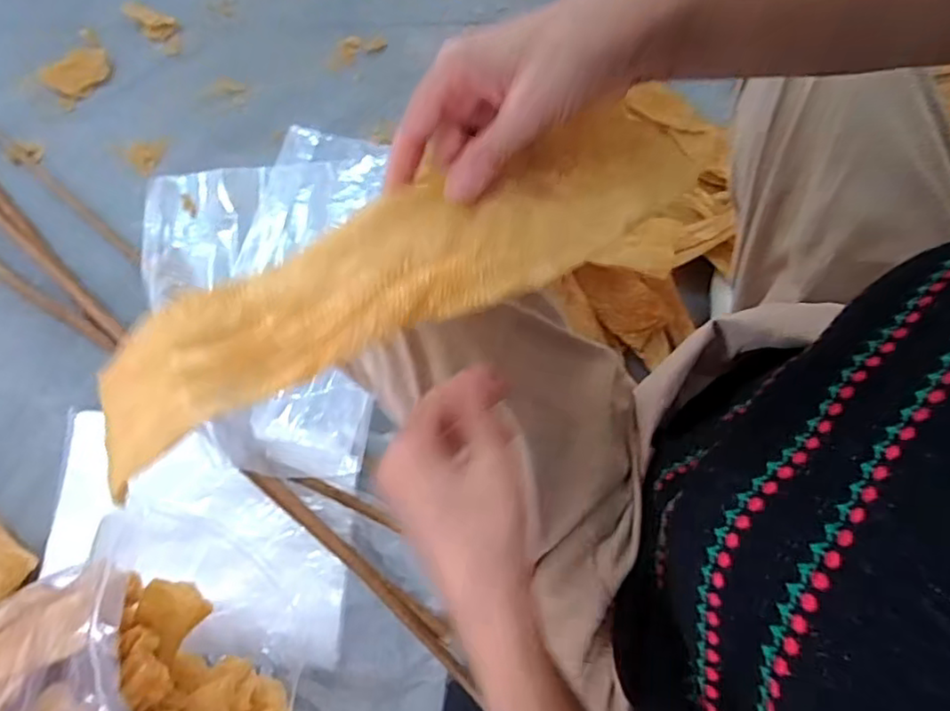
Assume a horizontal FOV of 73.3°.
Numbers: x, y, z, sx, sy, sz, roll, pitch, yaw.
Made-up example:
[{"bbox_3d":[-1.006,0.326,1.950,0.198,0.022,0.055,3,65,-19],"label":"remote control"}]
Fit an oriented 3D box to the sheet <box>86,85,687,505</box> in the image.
[{"bbox_3d":[-0.037,-0.041,0.317,0.314,0.022,0.075,-26,77,-3],"label":"sheet"}]

